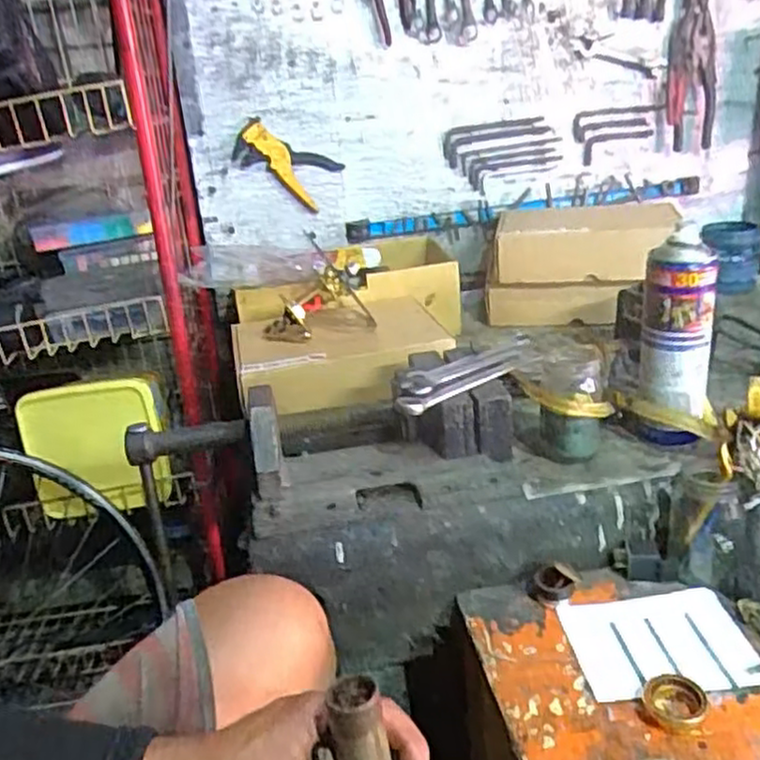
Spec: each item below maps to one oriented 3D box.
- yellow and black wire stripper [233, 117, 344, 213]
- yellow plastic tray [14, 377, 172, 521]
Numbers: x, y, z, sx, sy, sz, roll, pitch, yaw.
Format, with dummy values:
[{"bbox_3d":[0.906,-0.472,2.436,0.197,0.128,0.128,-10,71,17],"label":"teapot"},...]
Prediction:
[{"bbox_3d":[-0.153,-0.349,1.188,0.162,0.085,0.026,27,15,-18],"label":"yellow and black wire stripper"},{"bbox_3d":[-0.413,0.101,1.059,0.195,0.190,0.028,-12,6,3],"label":"yellow plastic tray"}]

